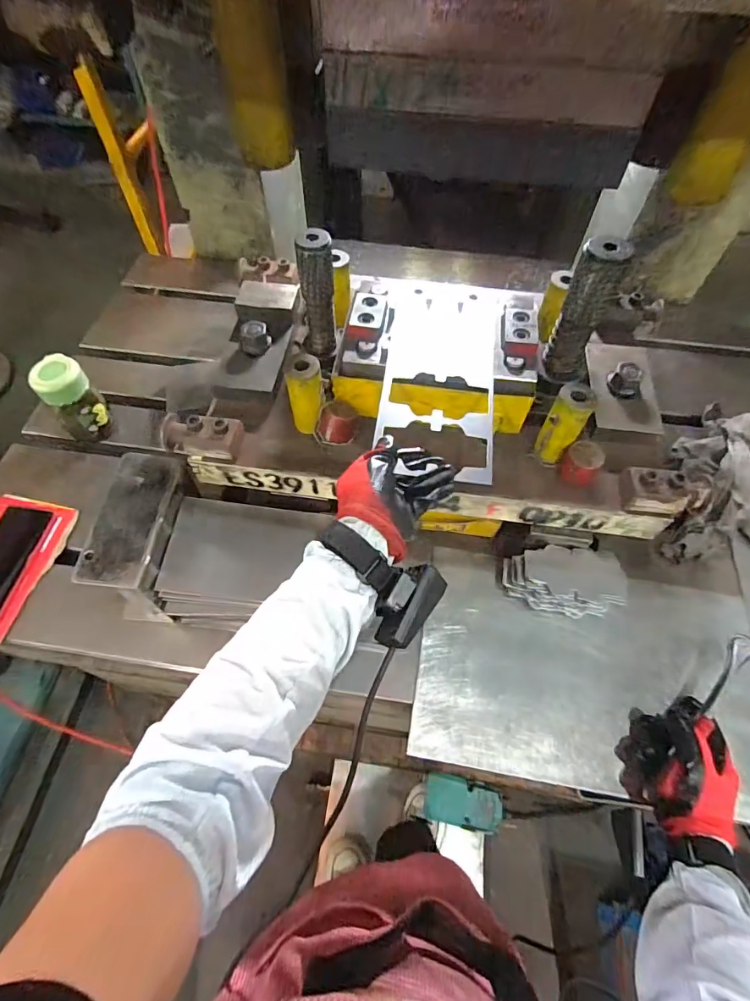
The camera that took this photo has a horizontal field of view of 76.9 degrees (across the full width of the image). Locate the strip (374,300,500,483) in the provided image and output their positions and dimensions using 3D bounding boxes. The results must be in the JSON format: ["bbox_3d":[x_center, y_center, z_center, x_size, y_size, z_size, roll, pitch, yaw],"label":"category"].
[{"bbox_3d":[0.072,-0.139,0.529,0.122,0.006,0.268,8,59,4],"label":"strip"}]

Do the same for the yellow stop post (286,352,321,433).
[{"bbox_3d":[-0.080,-0.123,0.550,0.040,0.084,0.043,-5,59,-4],"label":"yellow stop post"}]

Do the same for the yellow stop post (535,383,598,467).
[{"bbox_3d":[0.212,-0.083,0.532,0.039,0.100,0.030,30,63,16],"label":"yellow stop post"}]

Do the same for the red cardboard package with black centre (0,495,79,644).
[{"bbox_3d":[-0.497,0.088,0.629,0.118,0.023,0.196,12,63,5],"label":"red cardboard package with black centre"}]

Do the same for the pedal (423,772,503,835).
[{"bbox_3d":[0.208,0.711,1.108,0.189,0.054,0.097,12,59,6],"label":"pedal"}]

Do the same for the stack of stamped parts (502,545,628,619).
[{"bbox_3d":[0.236,0.104,0.597,0.140,0.067,0.073,3,58,1],"label":"stack of stamped parts"}]

